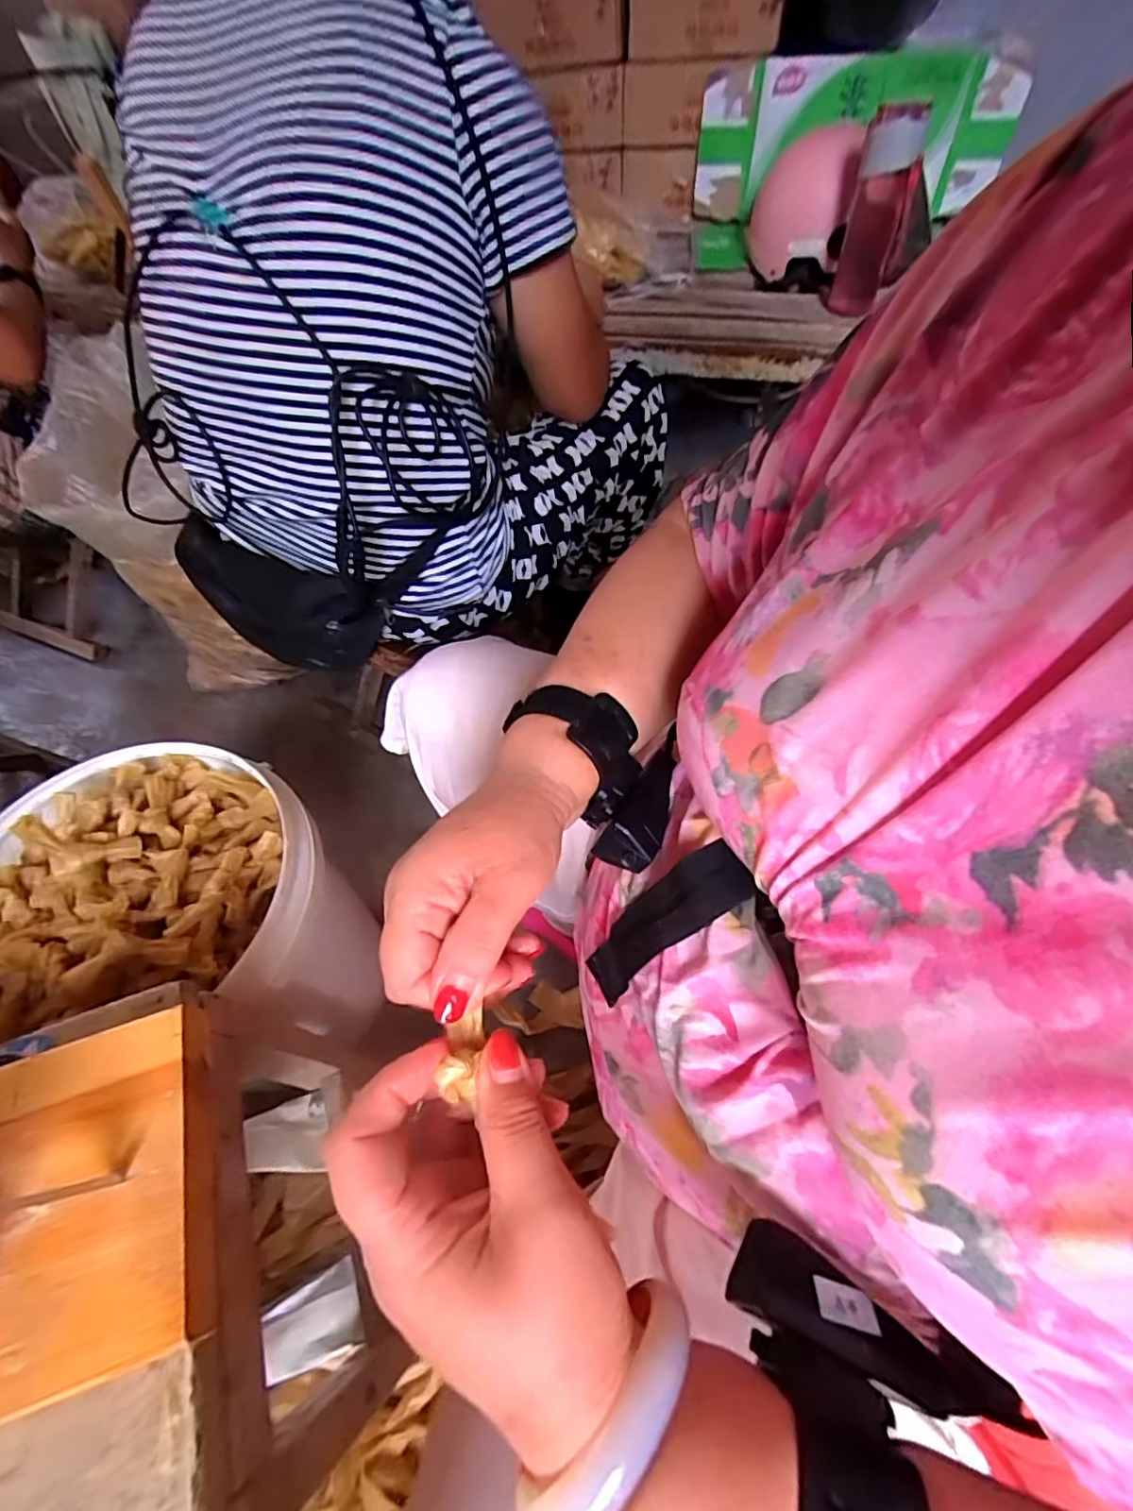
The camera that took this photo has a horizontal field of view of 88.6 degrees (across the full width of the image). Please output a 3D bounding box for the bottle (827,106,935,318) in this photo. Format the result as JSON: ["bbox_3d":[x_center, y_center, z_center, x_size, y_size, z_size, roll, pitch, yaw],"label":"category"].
[{"bbox_3d":[0.458,-0.799,0.864,0.077,0.218,0.056,15,59,11],"label":"bottle"}]

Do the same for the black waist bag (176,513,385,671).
[{"bbox_3d":[-0.323,-0.168,0.647,0.236,0.113,0.075,24,60,-1],"label":"black waist bag"}]

